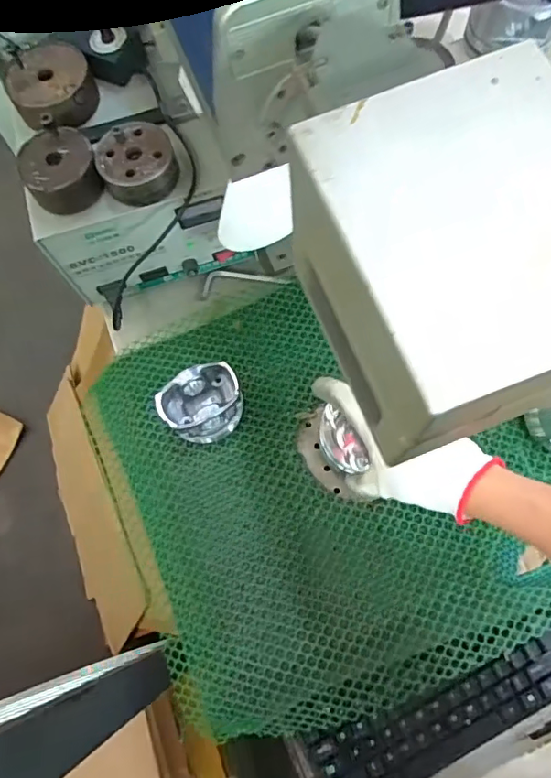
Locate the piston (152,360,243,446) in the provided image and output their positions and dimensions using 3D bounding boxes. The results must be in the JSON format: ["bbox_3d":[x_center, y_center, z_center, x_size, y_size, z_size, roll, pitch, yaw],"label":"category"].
[{"bbox_3d":[-0.075,0.017,0.546,0.080,0.053,0.065,-17,71,-4],"label":"piston"}]

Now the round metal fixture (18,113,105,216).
[{"bbox_3d":[-0.201,-0.210,0.487,0.066,0.049,0.078,-21,72,-5],"label":"round metal fixture"}]

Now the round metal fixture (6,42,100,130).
[{"bbox_3d":[-0.222,-0.303,0.528,0.080,0.028,0.093,-20,72,-5],"label":"round metal fixture"}]

